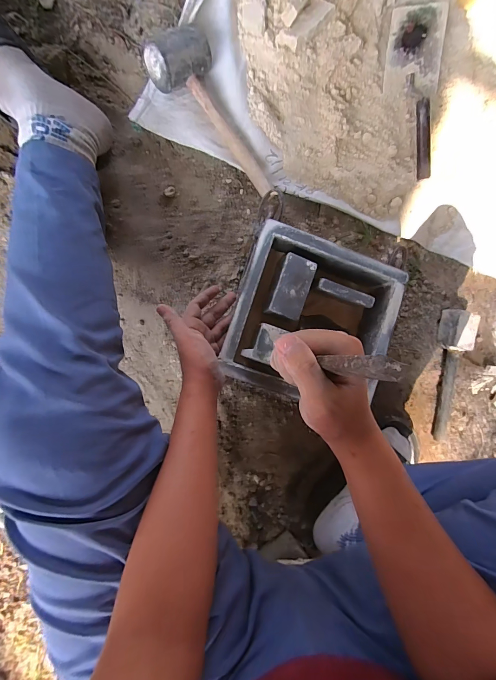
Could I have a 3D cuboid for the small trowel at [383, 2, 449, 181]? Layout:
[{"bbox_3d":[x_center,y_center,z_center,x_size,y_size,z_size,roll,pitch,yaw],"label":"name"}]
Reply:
[{"bbox_3d":[0.322,-0.452,0.593,0.113,0.055,0.280,-7,93,-10],"label":"small trowel"}]

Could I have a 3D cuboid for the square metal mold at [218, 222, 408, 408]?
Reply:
[{"bbox_3d":[0.098,-0.032,0.519,0.236,0.089,0.233,19,90,-9],"label":"square metal mold"}]

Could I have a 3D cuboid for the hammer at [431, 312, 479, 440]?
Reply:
[{"bbox_3d":[0.415,0.071,0.641,0.056,0.039,0.259,3,89,-9],"label":"hammer"}]

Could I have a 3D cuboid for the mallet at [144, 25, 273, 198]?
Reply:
[{"bbox_3d":[-0.059,-0.356,0.532,0.107,0.071,0.266,-30,97,-8],"label":"mallet"}]

